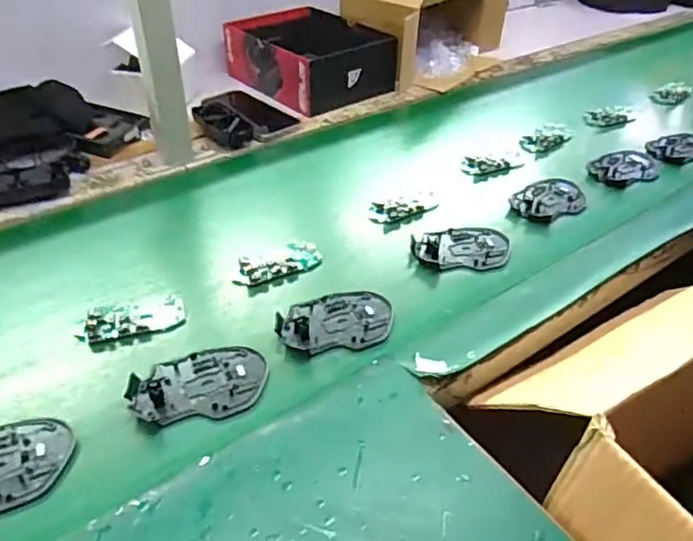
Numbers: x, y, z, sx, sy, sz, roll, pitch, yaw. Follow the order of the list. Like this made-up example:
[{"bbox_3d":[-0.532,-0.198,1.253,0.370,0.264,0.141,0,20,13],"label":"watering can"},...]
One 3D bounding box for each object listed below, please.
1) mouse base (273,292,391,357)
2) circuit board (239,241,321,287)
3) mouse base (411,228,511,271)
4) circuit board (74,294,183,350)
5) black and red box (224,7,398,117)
[{"bbox_3d":[-0.010,0.050,0.572,0.111,0.013,0.073,-11,41,-16],"label":"mouse base"},{"bbox_3d":[-0.070,-0.009,0.634,0.089,0.013,0.039,-16,42,-22],"label":"circuit board"},{"bbox_3d":[0.131,-0.028,0.673,0.112,0.015,0.077,1,39,-2],"label":"mouse base"},{"bbox_3d":[-0.204,0.046,0.564,0.095,0.015,0.041,-14,42,-20],"label":"circuit board"},{"bbox_3d":[-0.053,-0.356,0.993,0.220,0.092,0.242,-24,46,-30],"label":"black and red box"}]

